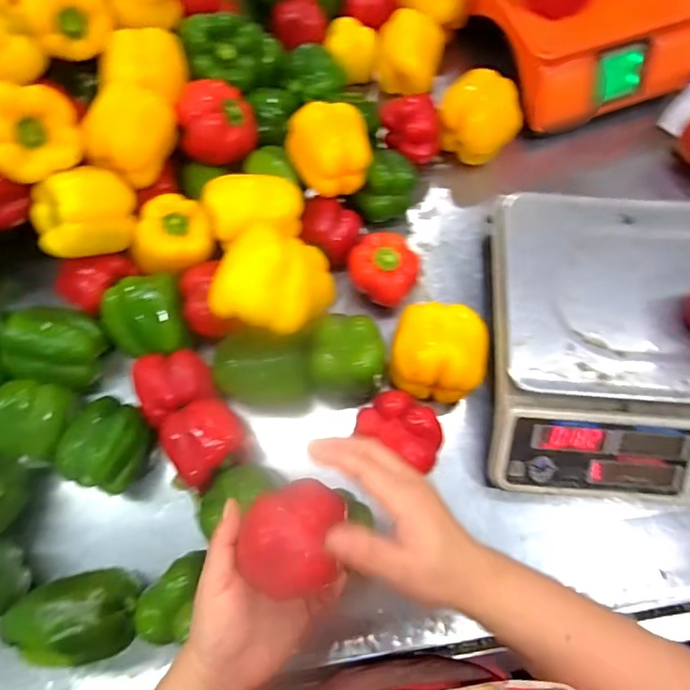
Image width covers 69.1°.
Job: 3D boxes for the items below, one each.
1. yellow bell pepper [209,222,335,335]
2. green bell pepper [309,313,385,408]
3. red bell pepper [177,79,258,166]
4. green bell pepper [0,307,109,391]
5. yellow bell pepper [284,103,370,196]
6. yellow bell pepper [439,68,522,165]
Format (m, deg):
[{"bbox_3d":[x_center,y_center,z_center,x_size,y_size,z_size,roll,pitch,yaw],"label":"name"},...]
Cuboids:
[{"bbox_3d":[-0.067,-0.056,0.493,0.096,0.096,0.091,0,70,-1],"label":"yellow bell pepper"},{"bbox_3d":[0.003,0.019,0.545,0.076,0.087,0.082,0,70,-1],"label":"green bell pepper"},{"bbox_3d":[-0.147,-0.254,0.584,0.080,0.064,0.087,-4,70,-2],"label":"red bell pepper"},{"bbox_3d":[-0.319,0.001,0.553,0.095,0.062,0.083,10,70,2],"label":"green bell pepper"},{"bbox_3d":[-0.018,-0.222,0.577,0.088,0.070,0.092,-12,71,-5],"label":"yellow bell pepper"},{"bbox_3d":[0.171,-0.290,0.642,0.097,0.074,0.079,21,71,6],"label":"yellow bell pepper"}]

